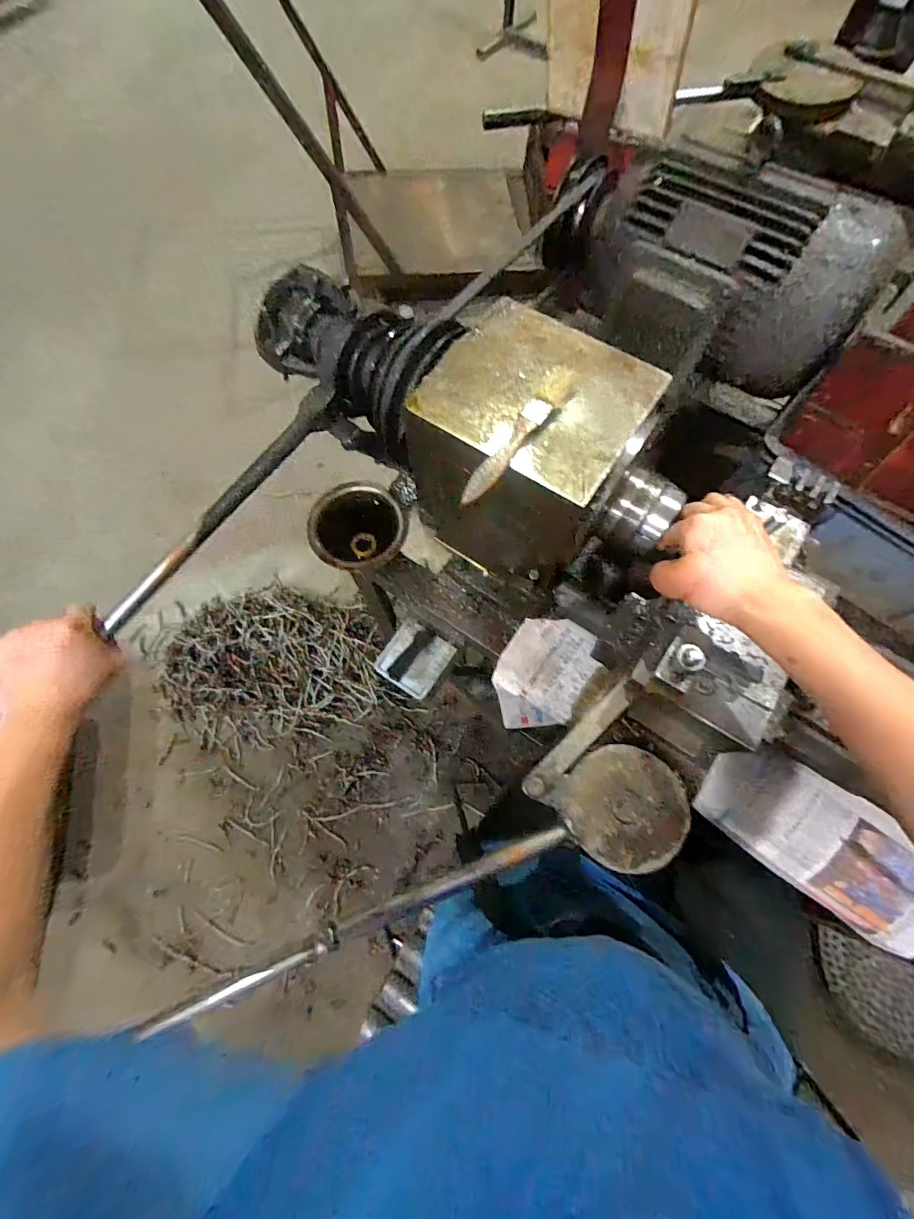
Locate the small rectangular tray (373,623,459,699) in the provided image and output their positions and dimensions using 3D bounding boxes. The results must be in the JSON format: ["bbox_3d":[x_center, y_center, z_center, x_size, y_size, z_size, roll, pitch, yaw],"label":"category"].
[{"bbox_3d":[-0.064,0.070,0.670,0.091,0.033,0.091,31,73,11],"label":"small rectangular tray"}]

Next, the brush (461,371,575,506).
[{"bbox_3d":[0.049,-0.142,0.365,0.023,0.009,0.153,34,74,12],"label":"brush"}]

